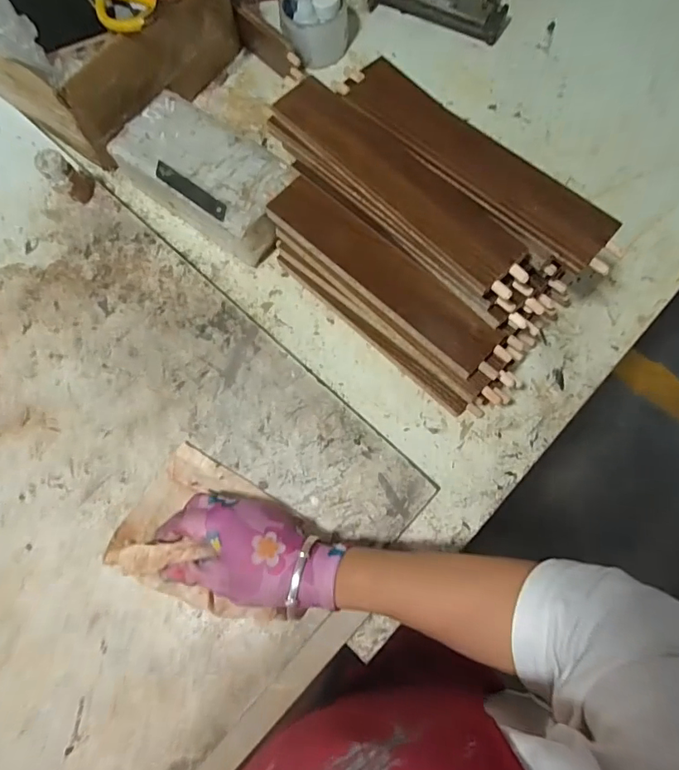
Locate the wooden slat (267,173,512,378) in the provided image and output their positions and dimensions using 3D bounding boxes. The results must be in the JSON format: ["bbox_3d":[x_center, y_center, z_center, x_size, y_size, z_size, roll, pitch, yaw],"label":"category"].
[{"bbox_3d":[0.040,-0.103,0.434,0.263,0.017,0.051,41,106,11],"label":"wooden slat"}]

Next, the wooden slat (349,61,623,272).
[{"bbox_3d":[0.113,-0.190,0.393,0.054,0.012,0.270,-44,76,-3],"label":"wooden slat"}]

